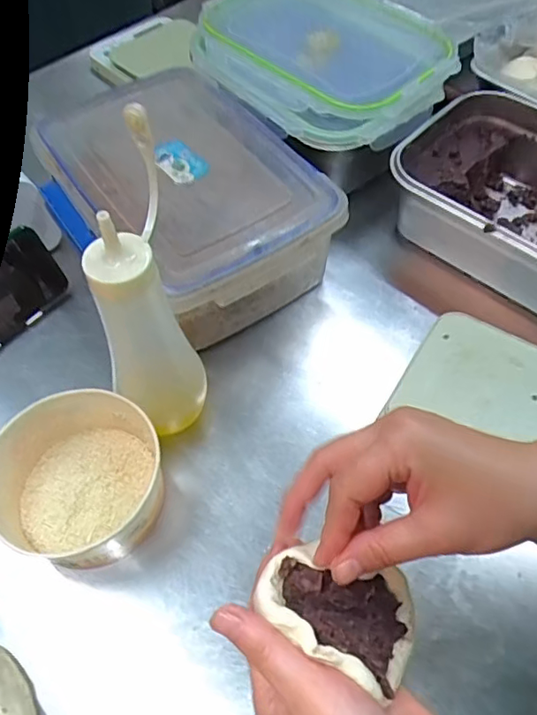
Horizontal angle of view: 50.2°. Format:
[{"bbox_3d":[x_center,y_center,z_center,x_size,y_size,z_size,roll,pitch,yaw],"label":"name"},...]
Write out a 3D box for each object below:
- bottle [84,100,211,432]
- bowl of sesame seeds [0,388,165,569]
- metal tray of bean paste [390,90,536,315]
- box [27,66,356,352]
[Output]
[{"bbox_3d":[-0.093,-0.040,0.436,0.063,0.240,0.107,-8,57,-3],"label":"bottle"},{"bbox_3d":[-0.148,0.095,0.458,0.123,0.062,0.124,-1,57,2],"label":"bowl of sesame seeds"},{"bbox_3d":[0.274,-0.152,0.596,0.287,0.091,0.204,36,65,22],"label":"metal tray of bean paste"},{"bbox_3d":[-0.081,-0.169,0.606,0.215,0.090,0.315,-34,62,-19],"label":"box"}]

